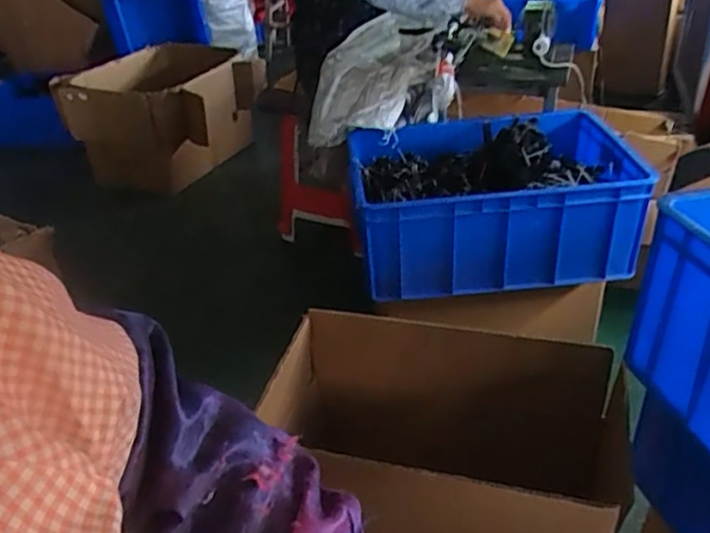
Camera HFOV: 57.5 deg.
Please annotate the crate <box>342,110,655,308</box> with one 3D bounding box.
[{"bbox_3d":[0.306,-0.162,1.499,0.620,0.234,0.427,-7,34,-4],"label":"crate"}]

